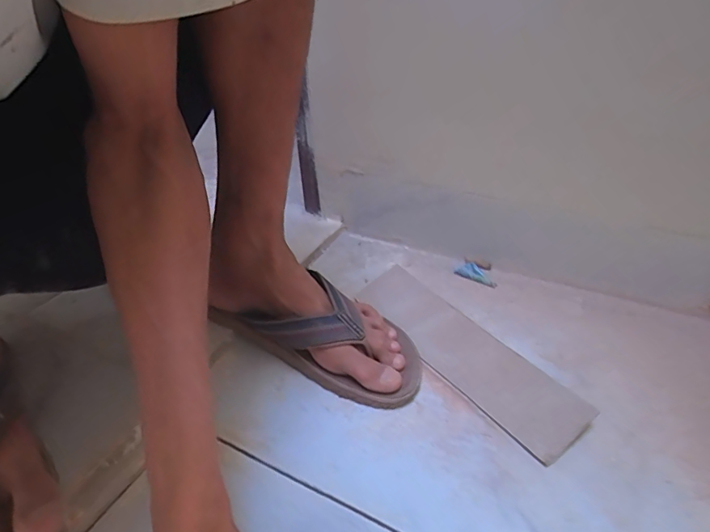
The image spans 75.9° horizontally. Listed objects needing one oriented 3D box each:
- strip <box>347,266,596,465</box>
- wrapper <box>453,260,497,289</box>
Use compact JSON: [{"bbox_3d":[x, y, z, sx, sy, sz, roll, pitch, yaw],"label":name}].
[{"bbox_3d":[0.110,0.087,0.504,0.072,0.004,0.291,-37,45,-14],"label":"strip"},{"bbox_3d":[0.164,0.008,0.607,0.056,0.009,0.031,19,43,27],"label":"wrapper"}]

